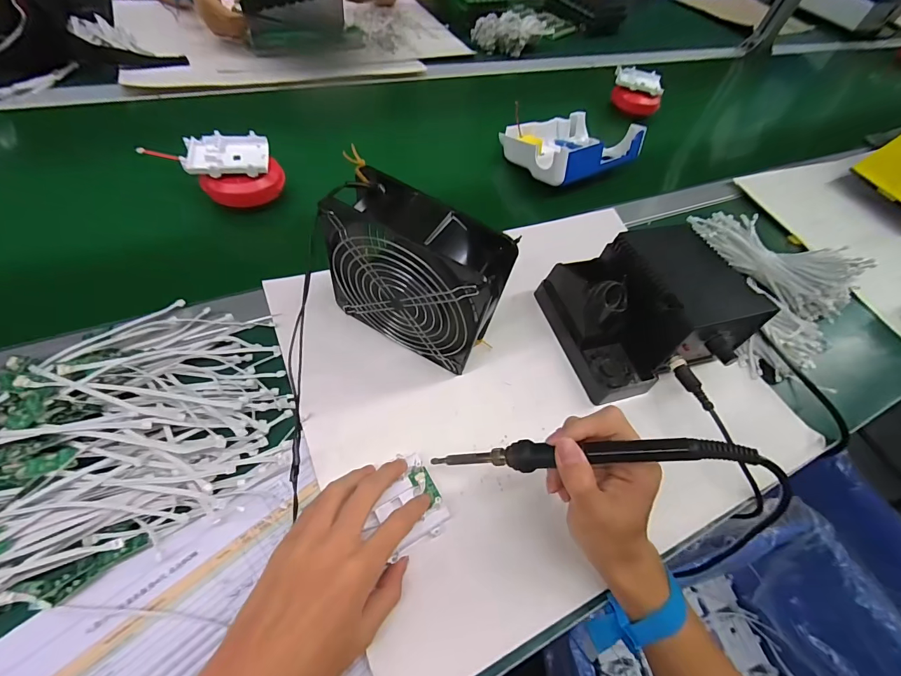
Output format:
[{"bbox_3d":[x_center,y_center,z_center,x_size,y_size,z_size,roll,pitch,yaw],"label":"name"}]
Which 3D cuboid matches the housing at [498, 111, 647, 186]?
[{"bbox_3d":[0.183,-0.305,0.615,0.177,0.055,0.146,-23,64,-22],"label":"housing"}]

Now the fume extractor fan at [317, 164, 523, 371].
[{"bbox_3d":[-0.034,-0.047,0.364,0.150,0.159,0.064,28,57,8],"label":"fume extractor fan"}]

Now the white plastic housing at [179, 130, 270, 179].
[{"bbox_3d":[-0.258,-0.212,0.457,0.087,0.017,0.071,-6,59,-14],"label":"white plastic housing"}]

